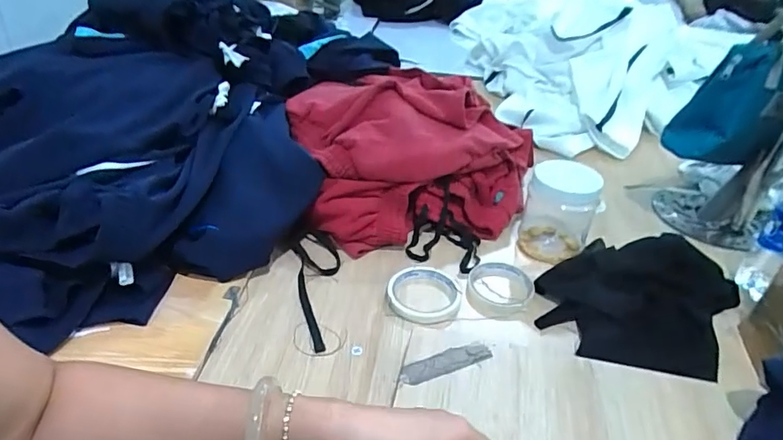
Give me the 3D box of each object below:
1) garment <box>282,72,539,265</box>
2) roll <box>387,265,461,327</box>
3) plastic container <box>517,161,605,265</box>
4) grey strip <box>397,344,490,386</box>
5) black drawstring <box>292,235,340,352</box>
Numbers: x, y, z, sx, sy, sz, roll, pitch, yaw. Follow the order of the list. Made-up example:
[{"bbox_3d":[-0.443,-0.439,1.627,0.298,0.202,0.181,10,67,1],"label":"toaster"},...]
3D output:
[{"bbox_3d":[0.032,-0.116,0.793,0.366,0.164,0.322,-7,37,-12],"label":"garment"},{"bbox_3d":[0.044,0.096,0.630,0.094,0.011,0.100,2,36,-1],"label":"roll"},{"bbox_3d":[0.244,-0.016,0.701,0.094,0.122,0.098,14,37,16],"label":"plastic container"},{"bbox_3d":[0.055,0.147,0.494,0.099,0.004,0.026,-13,40,-19],"label":"grey strip"},{"bbox_3d":[-0.091,0.084,0.637,0.062,0.017,0.210,-7,37,-13],"label":"black drawstring"}]

